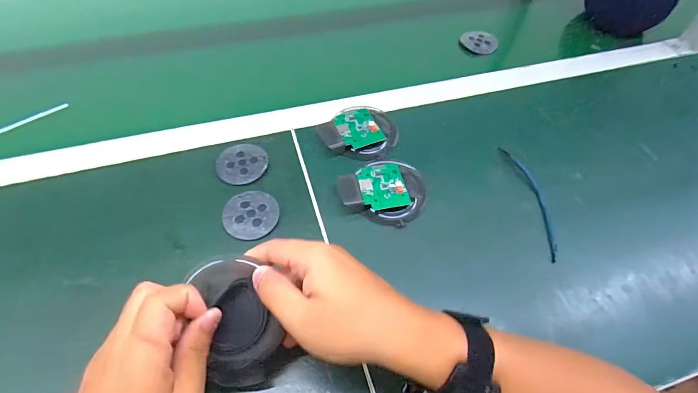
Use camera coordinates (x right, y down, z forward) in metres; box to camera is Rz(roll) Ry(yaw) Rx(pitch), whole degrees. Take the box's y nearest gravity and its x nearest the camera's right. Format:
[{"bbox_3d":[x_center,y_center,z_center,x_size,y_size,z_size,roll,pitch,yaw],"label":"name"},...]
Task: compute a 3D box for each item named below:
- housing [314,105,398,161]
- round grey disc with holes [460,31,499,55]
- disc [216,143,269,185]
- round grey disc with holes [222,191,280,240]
[{"bbox_3d":[0.013,-0.085,0.504,0.099,0.023,0.072,3,56,-1],"label":"housing"},{"bbox_3d":[0.212,-0.252,0.633,0.059,0.013,0.051,16,57,7],"label":"round grey disc with holes"},{"bbox_3d":[-0.132,-0.042,0.479,0.062,0.004,0.063,2,56,-2],"label":"disc"},{"bbox_3d":[-0.110,0.019,0.438,0.060,0.004,0.064,2,56,-2],"label":"round grey disc with holes"}]

